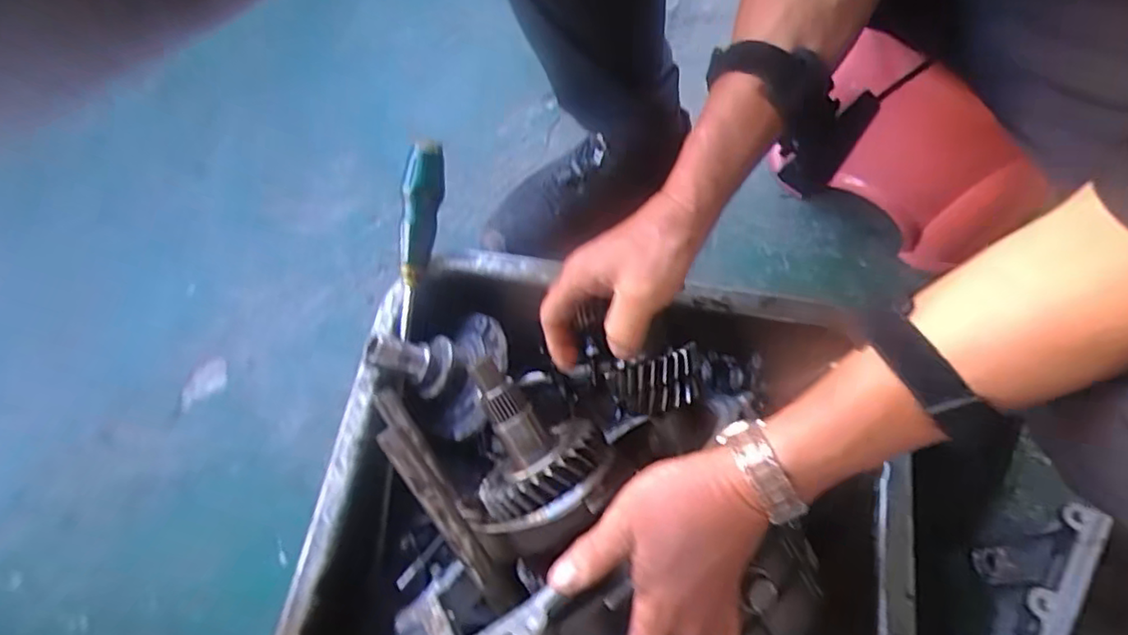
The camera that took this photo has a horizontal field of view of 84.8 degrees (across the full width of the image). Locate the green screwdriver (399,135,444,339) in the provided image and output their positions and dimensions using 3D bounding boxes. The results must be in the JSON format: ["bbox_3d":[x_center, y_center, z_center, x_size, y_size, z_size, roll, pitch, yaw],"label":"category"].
[{"bbox_3d":[-0.129,-0.068,0.538,0.031,0.027,0.166,8,92,6],"label":"green screwdriver"}]

